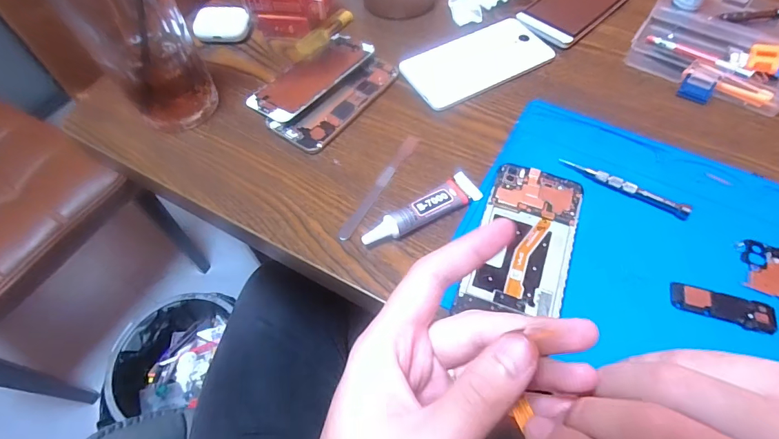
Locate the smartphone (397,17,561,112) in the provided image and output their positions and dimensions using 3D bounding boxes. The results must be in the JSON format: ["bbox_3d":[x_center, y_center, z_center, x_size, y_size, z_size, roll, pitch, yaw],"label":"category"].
[{"bbox_3d":[0.090,-0.166,0.432,0.152,0.006,0.078,-27,62,-14],"label":"smartphone"}]

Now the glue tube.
[{"bbox_3d":[0.026,-0.007,0.331,0.103,0.018,0.026,-30,63,-16],"label":"glue tube"}]

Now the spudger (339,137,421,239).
[{"bbox_3d":[-0.007,-0.030,0.355,0.011,0.004,0.120,26,63,16],"label":"spudger"}]

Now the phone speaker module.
[{"bbox_3d":[0.235,0.062,0.290,0.065,0.006,0.022,14,60,9],"label":"phone speaker module"}]

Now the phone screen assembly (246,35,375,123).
[{"bbox_3d":[-0.079,-0.148,0.422,0.064,0.010,0.132,35,66,20],"label":"phone screen assembly"}]

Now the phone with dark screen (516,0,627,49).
[{"bbox_3d":[0.210,-0.248,0.476,0.146,0.008,0.077,-40,66,-21],"label":"phone with dark screen"}]

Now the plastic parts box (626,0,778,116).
[{"bbox_3d":[0.362,-0.208,0.445,0.147,0.020,0.203,31,64,18],"label":"plastic parts box"}]

